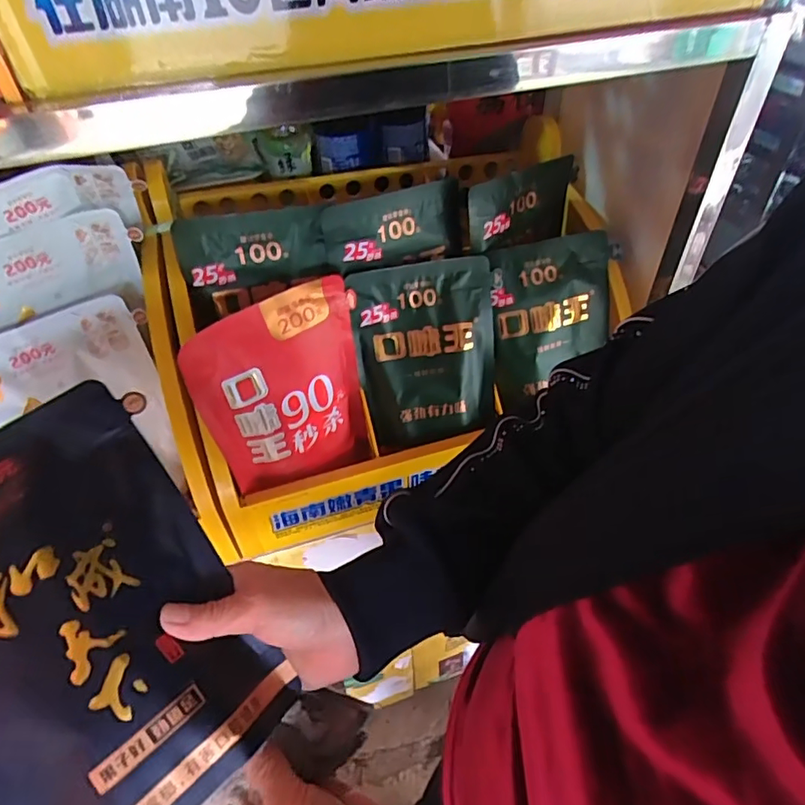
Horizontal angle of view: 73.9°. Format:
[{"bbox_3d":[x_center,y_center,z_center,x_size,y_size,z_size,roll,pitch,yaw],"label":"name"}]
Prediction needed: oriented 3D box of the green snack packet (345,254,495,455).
[{"bbox_3d":[0.031,-0.053,0.584,0.155,0.197,0.024,-14,15,-9],"label":"green snack packet"}]

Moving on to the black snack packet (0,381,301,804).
[{"bbox_3d":[-0.177,0.116,0.290,0.156,0.029,0.231,-37,81,-25],"label":"black snack packet"}]

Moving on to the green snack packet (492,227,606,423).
[{"bbox_3d":[0.169,-0.091,0.616,0.138,0.187,0.021,-7,11,-10],"label":"green snack packet"}]

